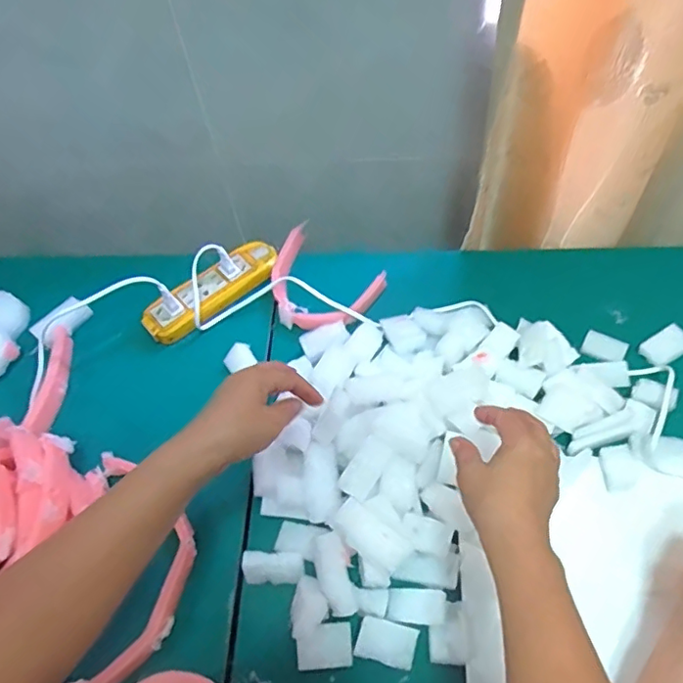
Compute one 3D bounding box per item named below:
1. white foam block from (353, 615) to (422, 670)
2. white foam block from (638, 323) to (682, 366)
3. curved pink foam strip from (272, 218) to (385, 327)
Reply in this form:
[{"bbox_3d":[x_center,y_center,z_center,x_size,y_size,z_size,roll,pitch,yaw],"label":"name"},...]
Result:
[{"bbox_3d":[0.039,0.258,0.491,0.049,0.014,0.033,10,58,11],"label":"white foam block"},{"bbox_3d":[0.358,0.004,0.629,0.054,0.007,0.032,-29,59,-14],"label":"white foam block"},{"bbox_3d":[-0.031,-0.070,0.690,0.137,0.022,0.117,28,63,21],"label":"curved pink foam strip"}]

